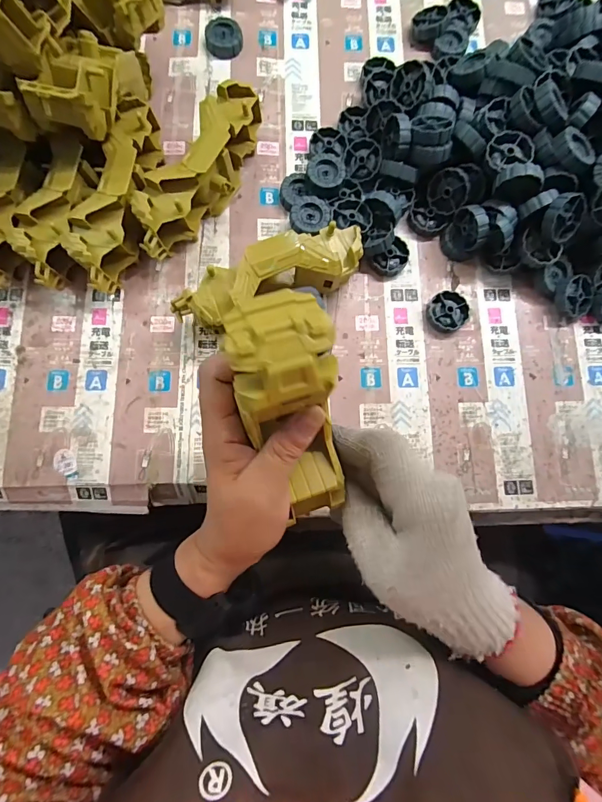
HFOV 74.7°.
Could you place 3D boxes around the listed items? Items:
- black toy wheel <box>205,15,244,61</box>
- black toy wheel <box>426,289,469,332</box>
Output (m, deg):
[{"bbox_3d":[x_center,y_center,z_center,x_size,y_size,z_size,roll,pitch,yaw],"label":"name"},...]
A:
[{"bbox_3d":[-0.082,-0.385,0.417,0.038,0.012,0.038,0,81,0],"label":"black toy wheel"},{"bbox_3d":[0.144,-0.087,0.385,0.041,0.012,0.039,0,81,0],"label":"black toy wheel"}]

